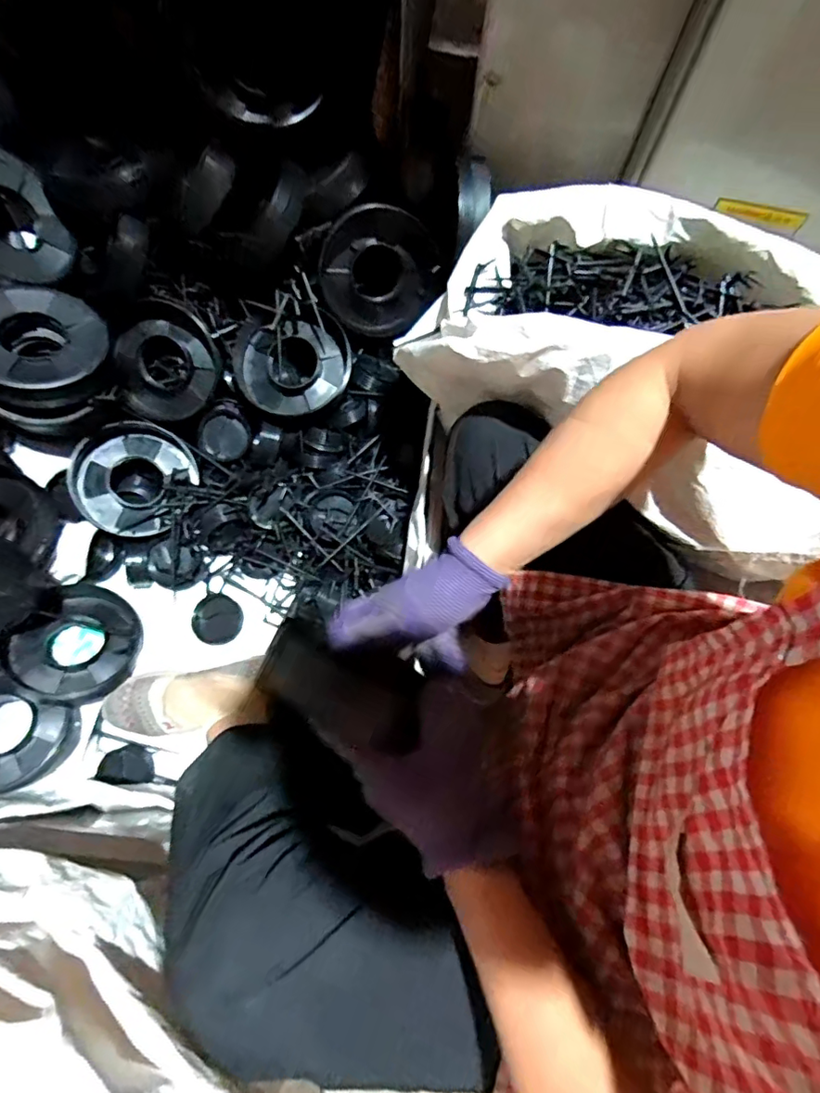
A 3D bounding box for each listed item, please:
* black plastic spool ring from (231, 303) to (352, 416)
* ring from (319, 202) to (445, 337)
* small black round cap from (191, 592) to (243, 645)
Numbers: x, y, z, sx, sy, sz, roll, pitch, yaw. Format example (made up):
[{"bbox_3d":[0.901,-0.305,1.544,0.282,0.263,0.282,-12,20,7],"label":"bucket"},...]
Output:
[{"bbox_3d":[-0.160,-0.257,0.742,0.157,0.076,0.150,12,98,-12],"label":"black plastic spool ring"},{"bbox_3d":[-0.038,-0.363,0.707,0.156,0.035,0.150,-4,121,-7],"label":"ring"},{"bbox_3d":[-0.269,0.101,0.741,0.063,0.018,0.068,1,71,-2],"label":"small black round cap"}]

